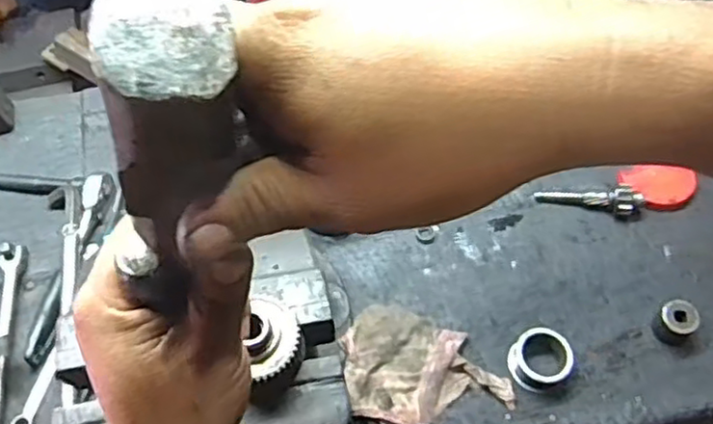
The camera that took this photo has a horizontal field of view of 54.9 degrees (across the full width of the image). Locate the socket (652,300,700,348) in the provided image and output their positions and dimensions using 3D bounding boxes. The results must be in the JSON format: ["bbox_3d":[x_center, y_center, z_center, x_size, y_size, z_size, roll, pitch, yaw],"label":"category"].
[{"bbox_3d":[0.355,0.124,0.766,0.037,0.047,0.039,0,58,0],"label":"socket"}]

